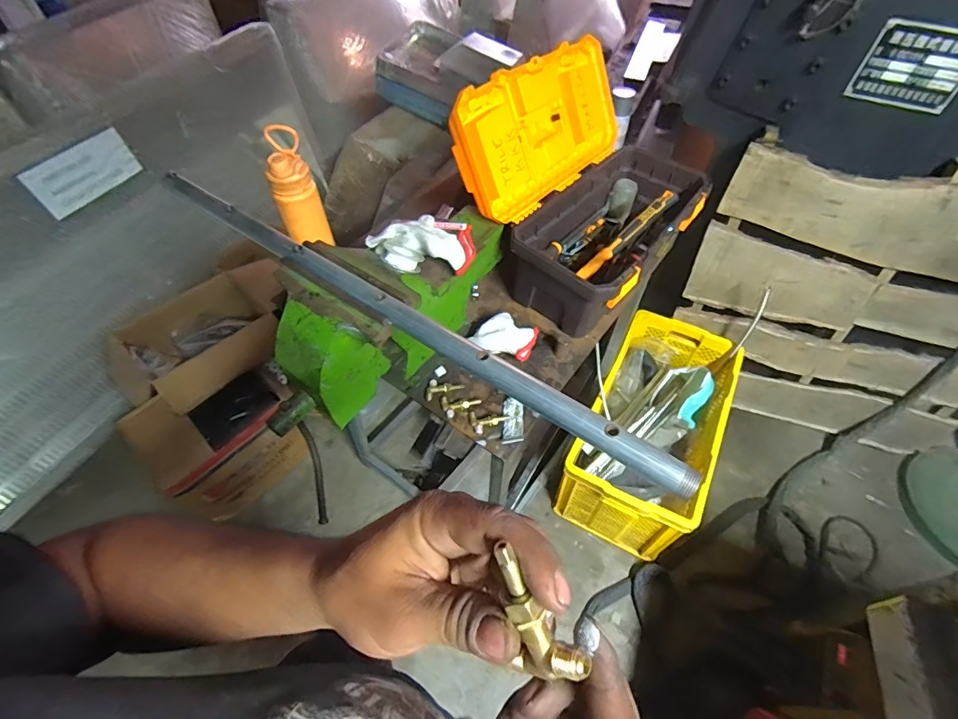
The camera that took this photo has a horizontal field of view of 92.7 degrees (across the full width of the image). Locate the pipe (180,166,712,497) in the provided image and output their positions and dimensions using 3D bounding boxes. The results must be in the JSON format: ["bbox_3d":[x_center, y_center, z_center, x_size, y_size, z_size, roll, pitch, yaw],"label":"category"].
[{"bbox_3d":[-0.133,-0.074,0.579,0.847,0.026,0.034,30,59,21],"label":"pipe"}]

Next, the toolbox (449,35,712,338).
[{"bbox_3d":[0.213,-0.333,0.854,0.342,0.312,0.428,35,61,24],"label":"toolbox"}]

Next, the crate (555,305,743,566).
[{"bbox_3d":[0.532,0.224,1.441,0.337,0.348,0.661,23,57,17],"label":"crate"}]

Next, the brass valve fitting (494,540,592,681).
[{"bbox_3d":[0.020,0.104,0.184,0.022,0.016,0.058,-28,93,-19],"label":"brass valve fitting"}]

